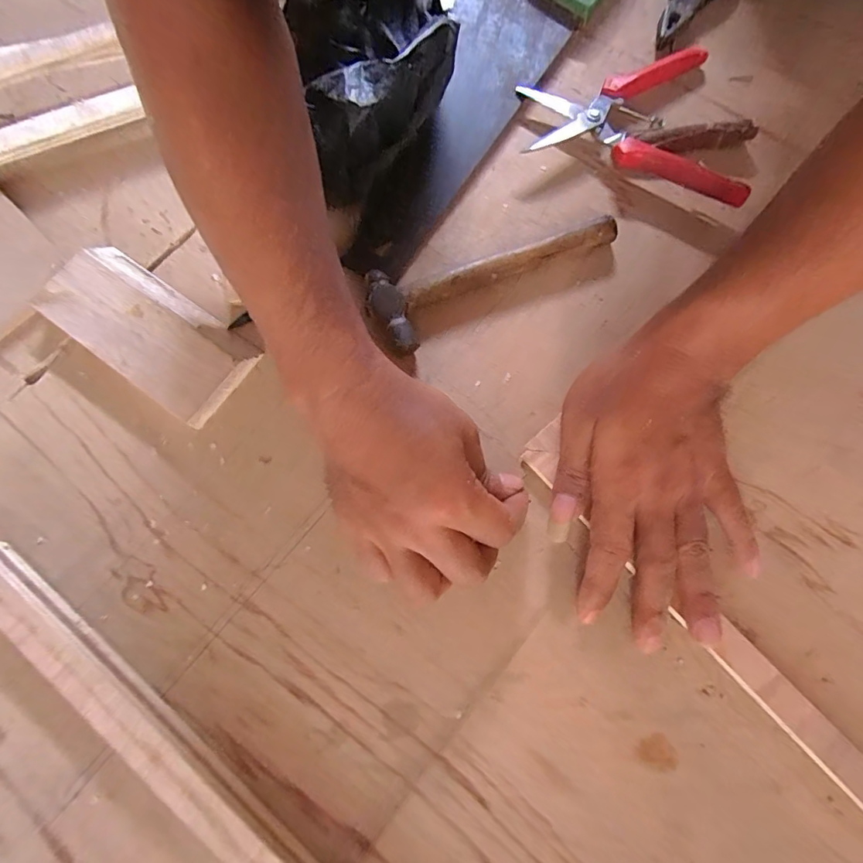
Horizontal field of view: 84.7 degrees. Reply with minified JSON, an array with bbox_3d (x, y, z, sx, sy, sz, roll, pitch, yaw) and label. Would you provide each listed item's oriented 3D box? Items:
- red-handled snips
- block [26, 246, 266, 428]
[{"bbox_3d":[0.165,-0.256,0.374,0.180,0.016,0.134,19,75,7],"label":"red-handled snips"},{"bbox_3d":[-0.199,-0.072,0.334,0.152,0.026,0.070,34,78,11],"label":"block"}]

